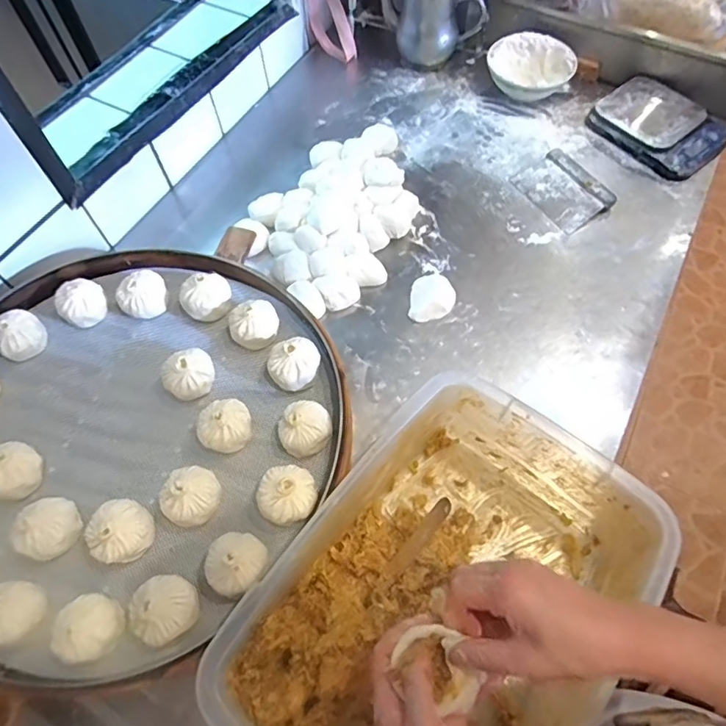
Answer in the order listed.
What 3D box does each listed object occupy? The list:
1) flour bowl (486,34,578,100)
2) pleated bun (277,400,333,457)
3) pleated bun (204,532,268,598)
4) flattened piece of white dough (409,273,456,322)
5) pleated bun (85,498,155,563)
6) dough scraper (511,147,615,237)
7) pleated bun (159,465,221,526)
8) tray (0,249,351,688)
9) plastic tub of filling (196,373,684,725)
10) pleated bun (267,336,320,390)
[{"bbox_3d":[0.311,-0.538,0.946,0.132,0.063,0.151,-35,66,-16],"label":"flour bowl"},{"bbox_3d":[-0.065,0.074,0.577,0.058,0.046,0.054,-1,62,1],"label":"pleated bun"},{"bbox_3d":[-0.124,0.203,0.512,0.057,0.054,0.058,-1,62,1],"label":"pleated bun"},{"bbox_3d":[0.104,-0.098,0.761,0.064,0.017,0.076,5,63,6],"label":"flattened piece of white dough"},{"bbox_3d":[-0.248,0.176,0.529,0.055,0.055,0.060,-1,62,1],"label":"pleated bun"},{"bbox_3d":[0.332,-0.289,0.847,0.110,0.017,0.143,-29,65,-11],"label":"dough scraper"},{"bbox_3d":[-0.180,0.143,0.545,0.057,0.052,0.054,-1,62,1],"label":"pleated bun"},{"bbox_3d":[-0.283,0.070,0.591,0.479,0.063,0.479,-1,63,3],"label":"tray"},{"bbox_3d":[0.077,0.239,0.512,0.273,0.141,0.396,35,70,19],"label":"plastic tub of filling"},{"bbox_3d":[-0.080,0.002,0.610,0.063,0.049,0.058,-30,65,-14],"label":"pleated bun"}]

